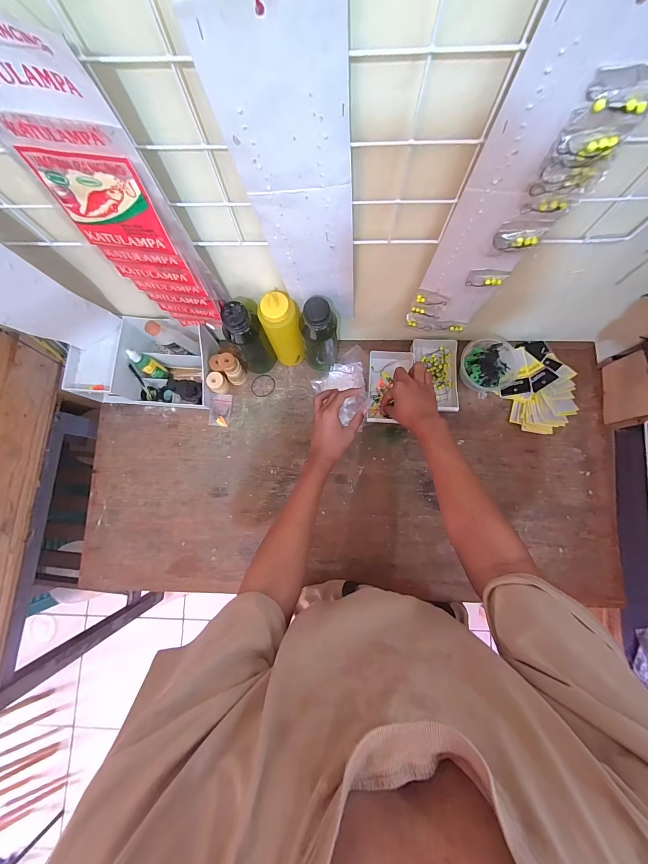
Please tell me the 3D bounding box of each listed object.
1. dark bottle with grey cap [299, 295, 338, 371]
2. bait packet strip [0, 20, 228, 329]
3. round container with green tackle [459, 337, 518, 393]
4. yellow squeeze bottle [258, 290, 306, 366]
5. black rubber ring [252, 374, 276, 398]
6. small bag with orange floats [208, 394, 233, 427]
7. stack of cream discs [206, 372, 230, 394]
[{"bbox_3d":[-0.009,-0.164,0.580,0.066,0.187,0.055,2,81,3],"label":"dark bottle with grey cap"},{"bbox_3d":[-0.207,-0.214,0.385,0.110,0.380,0.029,5,78,3],"label":"bait packet strip"},{"bbox_3d":[0.308,-0.125,0.631,0.103,0.050,0.099,3,81,3],"label":"round container with green tackle"},{"bbox_3d":[-0.070,-0.174,0.582,0.065,0.194,0.055,-18,81,-1],"label":"yellow squeeze bottle"},{"bbox_3d":[-0.123,-0.093,0.669,0.047,0.004,0.050,0,74,1],"label":"black rubber ring"},{"bbox_3d":[-0.208,-0.044,0.663,0.039,0.012,0.065,5,81,3],"label":"small bag with orange floats"},{"bbox_3d":[-0.209,-0.096,0.649,0.033,0.045,0.034,37,84,7],"label":"stack of cream discs"}]

